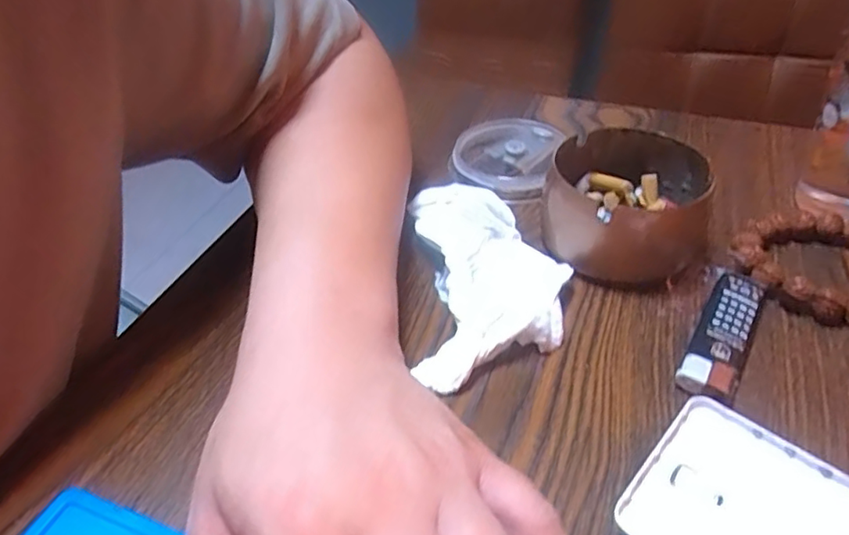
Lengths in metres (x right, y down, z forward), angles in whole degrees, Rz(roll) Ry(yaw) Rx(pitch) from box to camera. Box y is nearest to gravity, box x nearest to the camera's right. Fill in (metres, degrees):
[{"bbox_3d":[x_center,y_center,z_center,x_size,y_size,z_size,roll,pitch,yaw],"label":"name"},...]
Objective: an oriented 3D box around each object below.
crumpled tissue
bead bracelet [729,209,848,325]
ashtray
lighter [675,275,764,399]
[{"bbox_3d":[0.033,0.003,0.315,0.075,0.021,0.137,-3,41,0],"label":"crumpled tissue"},{"bbox_3d":[0.214,-0.002,0.315,0.079,0.015,0.082,-2,41,2],"label":"bead bracelet"},{"bbox_3d":[0.113,-0.034,0.335,0.089,0.045,0.088,8,42,13],"label":"ashtray"},{"bbox_3d":[0.141,0.032,0.282,0.023,0.011,0.080,23,47,26],"label":"lighter"}]

